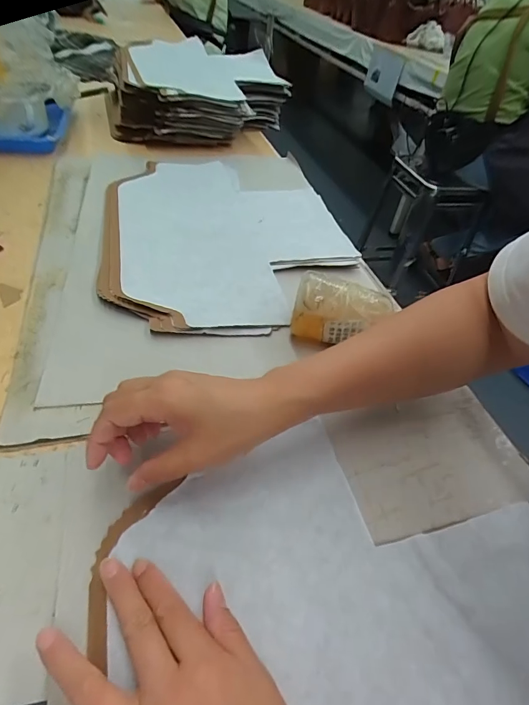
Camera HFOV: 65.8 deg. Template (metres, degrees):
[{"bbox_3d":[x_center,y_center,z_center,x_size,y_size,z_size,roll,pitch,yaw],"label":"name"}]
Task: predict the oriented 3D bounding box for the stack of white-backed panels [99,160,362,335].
[{"bbox_3d":[-0.050,-0.171,0.561,0.318,0.019,0.399,-6,47,-13],"label":"stack of white-backed panels"}]

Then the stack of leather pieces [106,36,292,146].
[{"bbox_3d":[-0.147,-0.555,0.864,0.352,0.101,0.388,-7,48,-14],"label":"stack of leather pieces"}]

